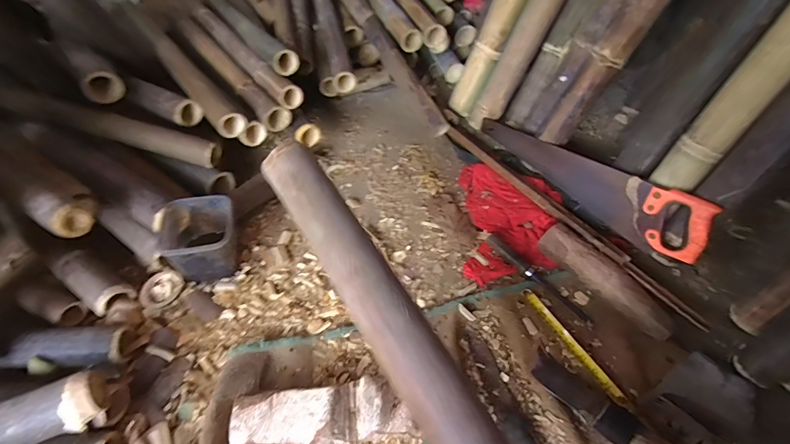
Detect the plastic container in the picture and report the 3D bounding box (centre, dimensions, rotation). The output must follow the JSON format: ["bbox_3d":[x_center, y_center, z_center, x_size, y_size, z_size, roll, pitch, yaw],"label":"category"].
[{"bbox_3d":[-0.350,0.035,0.704,0.121,0.113,0.124,-9,51,-10],"label":"plastic container"}]

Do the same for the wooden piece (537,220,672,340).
[{"bbox_3d":[0.375,0.105,0.692,0.055,0.062,0.250,-32,58,-25],"label":"wooden piece"}]

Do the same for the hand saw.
[{"bbox_3d":[0.384,-0.104,0.801,0.049,0.137,0.508,-31,58,-24],"label":"hand saw"}]

